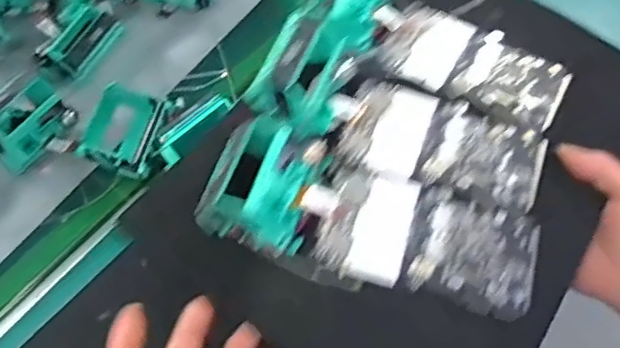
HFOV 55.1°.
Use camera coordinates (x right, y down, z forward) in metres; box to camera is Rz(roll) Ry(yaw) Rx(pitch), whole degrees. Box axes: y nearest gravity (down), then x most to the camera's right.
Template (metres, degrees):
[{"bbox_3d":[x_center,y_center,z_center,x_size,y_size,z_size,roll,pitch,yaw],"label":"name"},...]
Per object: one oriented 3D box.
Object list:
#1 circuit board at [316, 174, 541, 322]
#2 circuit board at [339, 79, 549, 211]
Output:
[{"bbox_3d":[0.074,0.039,0.364,0.128,0.008,0.071,12,60,9],"label":"circuit board"},{"bbox_3d":[0.091,-0.022,0.396,0.126,0.014,0.070,20,63,13],"label":"circuit board"}]

